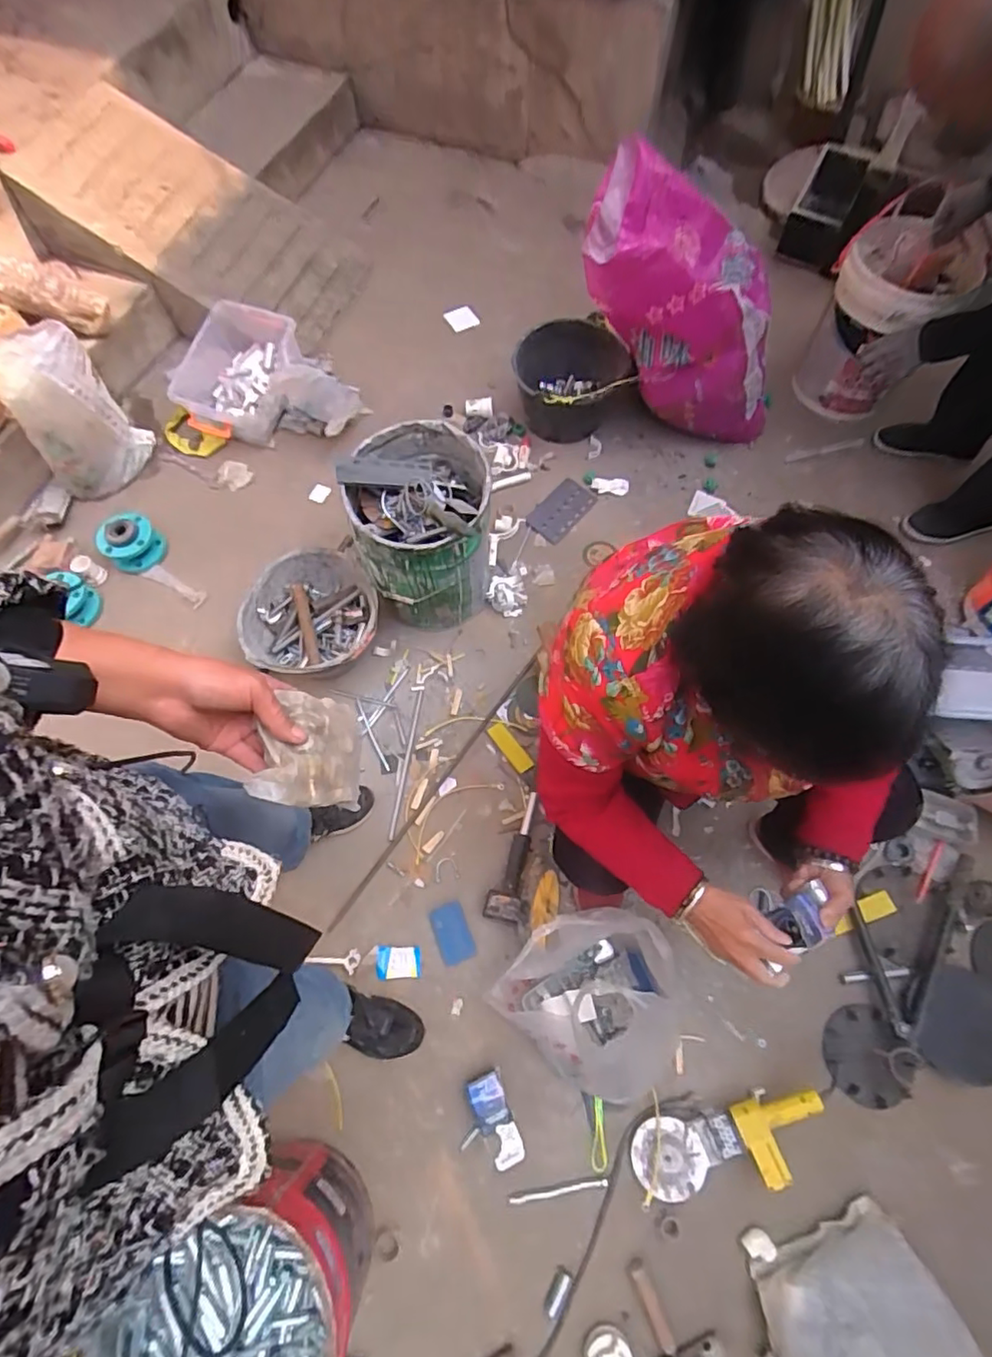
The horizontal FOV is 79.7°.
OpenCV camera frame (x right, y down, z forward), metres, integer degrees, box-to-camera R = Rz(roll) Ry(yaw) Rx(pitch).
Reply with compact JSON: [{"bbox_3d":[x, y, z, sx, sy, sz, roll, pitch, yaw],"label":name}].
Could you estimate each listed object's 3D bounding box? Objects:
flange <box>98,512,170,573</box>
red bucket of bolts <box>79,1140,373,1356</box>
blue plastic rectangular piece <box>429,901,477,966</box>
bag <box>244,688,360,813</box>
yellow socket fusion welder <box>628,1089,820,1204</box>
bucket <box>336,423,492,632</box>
[{"bbox_3d":[-0.886,-0.326,1.456,0.128,0.117,0.121,-1,66,2],"label":"flange"},{"bbox_3d":[-0.319,0.853,0.811,0.305,0.284,0.301,-41,70,-15],"label":"red bucket of bolts"},{"bbox_3d":[-0.082,0.481,1.123,0.063,0.009,0.104,-20,70,-10],"label":"blue plastic rectangular piece"},{"bbox_3d":[-0.150,0.059,0.494,0.019,0.099,0.099,-25,59,29],"label":"bag"},{"bbox_3d":[0.382,0.772,0.979,0.313,0.071,0.120,-11,69,-6],"label":"yellow socket fusion welder"},{"bbox_3d":[-0.151,-0.300,1.252,0.263,0.347,0.288,1,68,-1],"label":"bucket"}]

